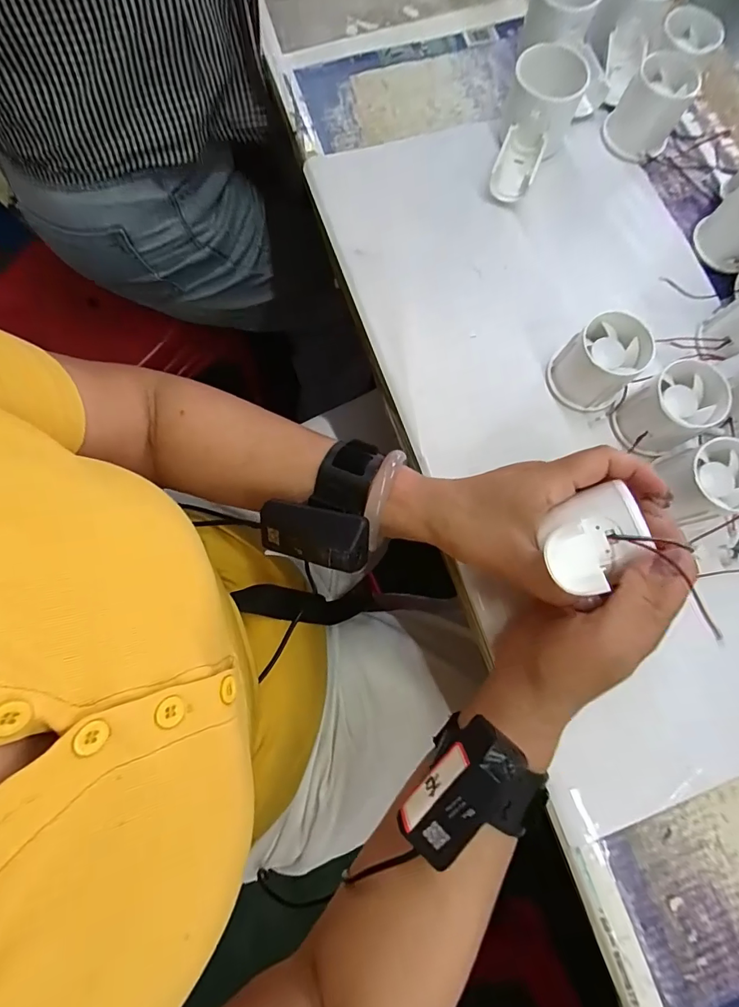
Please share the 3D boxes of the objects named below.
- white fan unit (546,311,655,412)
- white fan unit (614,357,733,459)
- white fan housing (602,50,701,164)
[{"bbox_3d":[0.172,-0.106,0.333,0.053,0.046,0.055,0,78,-1],"label":"white fan unit"},{"bbox_3d":[0.217,-0.068,0.327,0.060,0.047,0.052,-27,80,-7],"label":"white fan unit"},{"bbox_3d":[0.244,-0.345,0.391,0.057,0.049,0.059,27,78,4],"label":"white fan housing"}]

